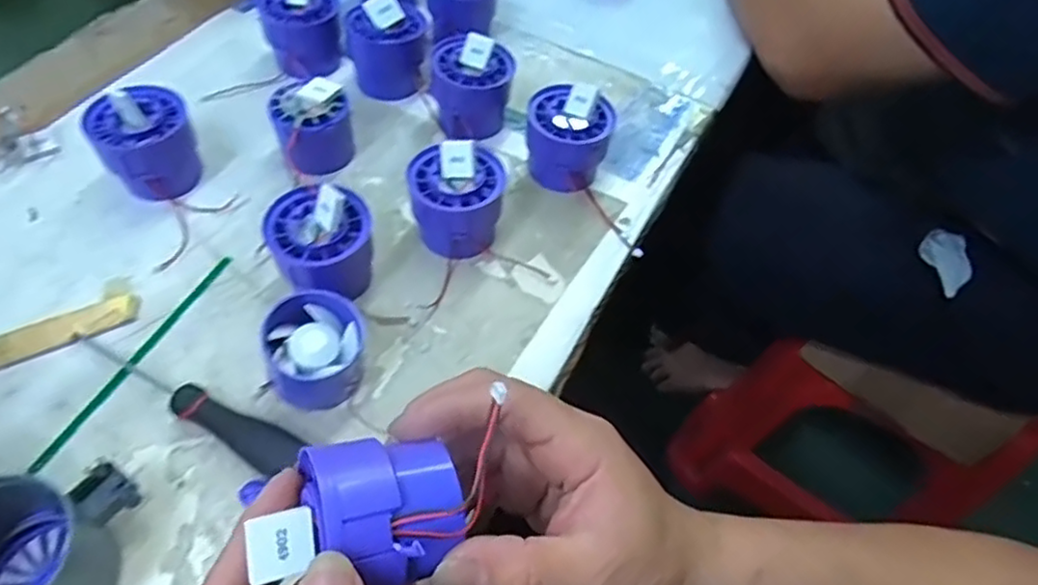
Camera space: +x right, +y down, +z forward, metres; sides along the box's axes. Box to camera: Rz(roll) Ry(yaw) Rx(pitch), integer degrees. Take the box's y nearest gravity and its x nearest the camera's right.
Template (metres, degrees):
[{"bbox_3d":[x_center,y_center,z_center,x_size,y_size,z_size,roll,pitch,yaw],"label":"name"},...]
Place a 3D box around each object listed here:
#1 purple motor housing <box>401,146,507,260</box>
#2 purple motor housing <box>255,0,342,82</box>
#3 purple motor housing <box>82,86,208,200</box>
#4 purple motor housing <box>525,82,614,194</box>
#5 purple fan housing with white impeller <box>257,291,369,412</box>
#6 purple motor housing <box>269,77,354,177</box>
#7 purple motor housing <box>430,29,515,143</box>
[{"bbox_3d":[-0.038,-0.050,0.394,0.054,0.051,0.053,7,55,0],"label":"purple motor housing"},{"bbox_3d":[-0.155,-0.189,0.476,0.055,0.053,0.053,-14,57,-14],"label":"purple motor housing"},{"bbox_3d":[-0.225,-0.089,0.403,0.055,0.054,0.051,-22,60,-19],"label":"purple motor housing"},{"bbox_3d":[0.028,-0.096,0.430,0.052,0.051,0.048,2,55,-3],"label":"purple motor housing"},{"bbox_3d":[-0.104,0.030,0.343,0.048,0.037,0.051,2,55,-3],"label":"purple fan housing with white impeller"},{"bbox_3d":[-0.131,-0.102,0.424,0.049,0.046,0.053,-9,56,-11],"label":"purple motor housing"},{"bbox_3d":[-0.032,-0.137,0.451,0.054,0.056,0.051,3,55,-3],"label":"purple motor housing"}]

